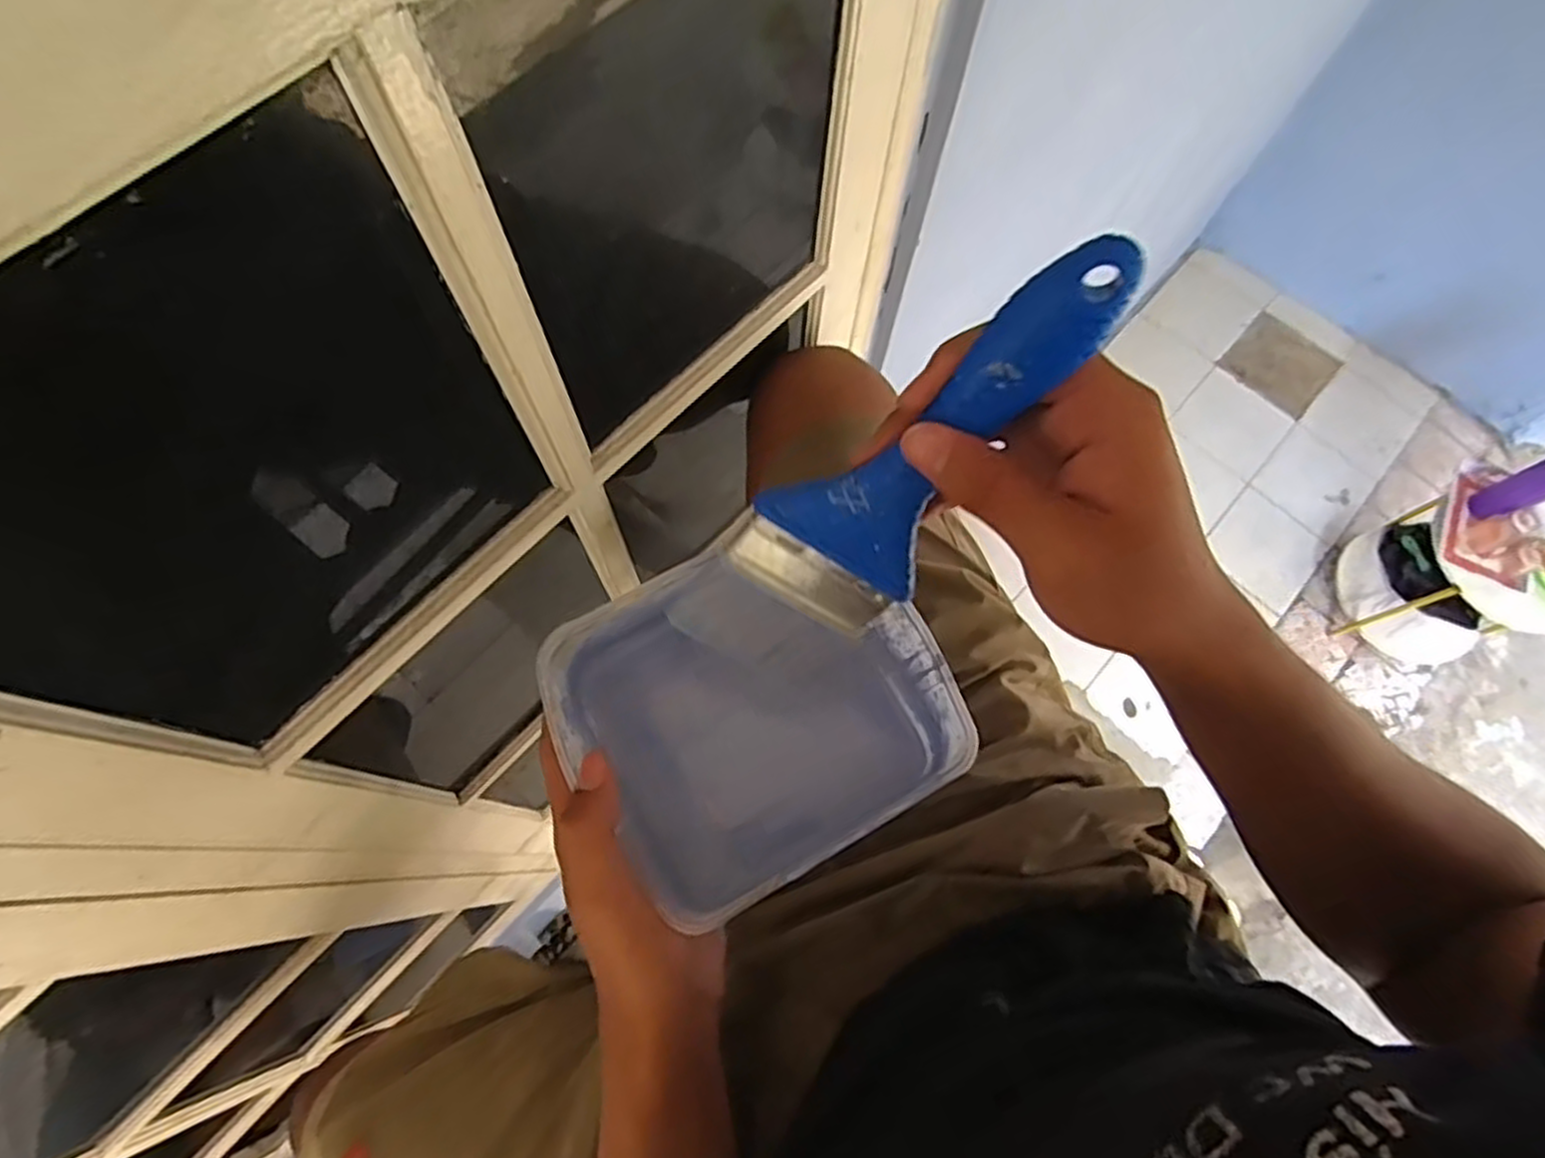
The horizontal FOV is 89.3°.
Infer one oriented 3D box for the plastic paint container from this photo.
[{"bbox_3d":[-0.008,0.064,0.393,0.169,0.066,0.155,-30,74,-12],"label":"plastic paint container"}]

